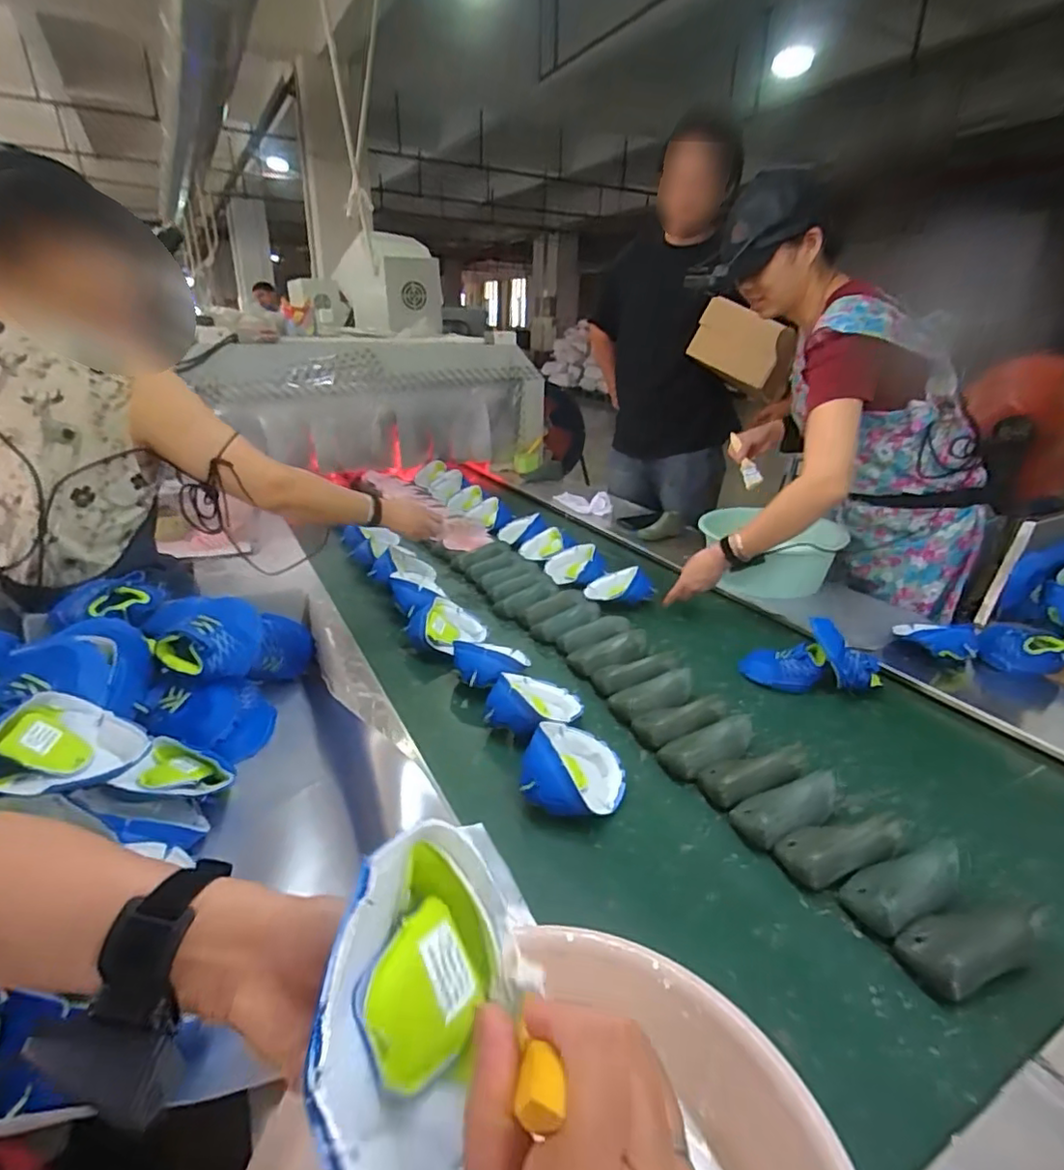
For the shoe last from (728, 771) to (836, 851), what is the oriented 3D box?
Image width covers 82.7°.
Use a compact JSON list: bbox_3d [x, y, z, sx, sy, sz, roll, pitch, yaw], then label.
[{"bbox_3d":[0.313,0.269,0.732,0.135,0.047,0.065,-8,26,-20],"label":"shoe last"}]

